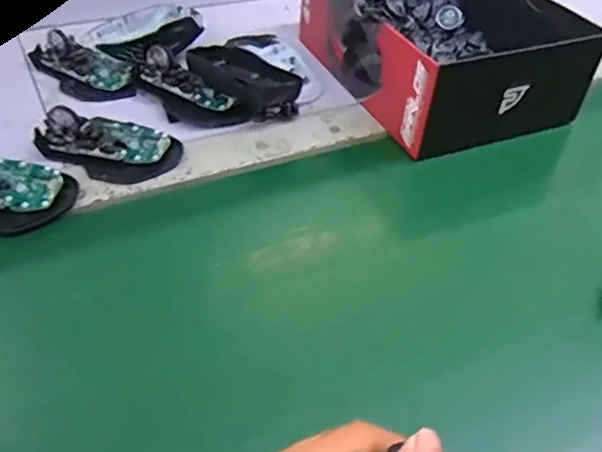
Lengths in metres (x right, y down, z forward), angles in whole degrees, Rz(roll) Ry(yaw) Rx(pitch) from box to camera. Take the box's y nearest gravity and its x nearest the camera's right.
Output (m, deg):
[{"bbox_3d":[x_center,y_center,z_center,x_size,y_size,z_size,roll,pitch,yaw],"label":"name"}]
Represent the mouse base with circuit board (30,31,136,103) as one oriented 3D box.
[{"bbox_3d":[-0.203,-0.150,0.558,0.112,0.025,0.056,29,48,23],"label":"mouse base with circuit board"}]

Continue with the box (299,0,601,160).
[{"bbox_3d":[0.130,-0.189,0.584,0.185,0.089,0.245,-14,47,-20],"label":"box"}]

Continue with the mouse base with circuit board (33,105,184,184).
[{"bbox_3d":[-0.154,-0.071,0.478,0.105,0.023,0.066,20,48,14],"label":"mouse base with circuit board"}]

